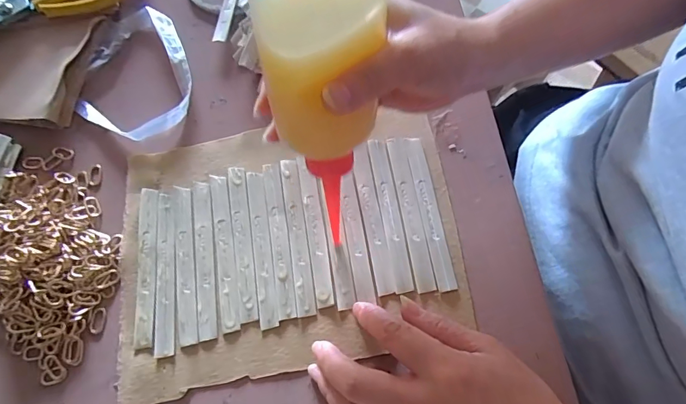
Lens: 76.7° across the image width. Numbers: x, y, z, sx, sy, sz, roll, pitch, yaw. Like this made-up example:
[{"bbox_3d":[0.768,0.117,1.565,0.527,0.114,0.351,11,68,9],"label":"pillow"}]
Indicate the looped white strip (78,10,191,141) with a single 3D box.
[{"bbox_3d":[-0.170,-0.110,0.366,0.101,0.012,0.118,15,71,8],"label":"looped white strip"}]

